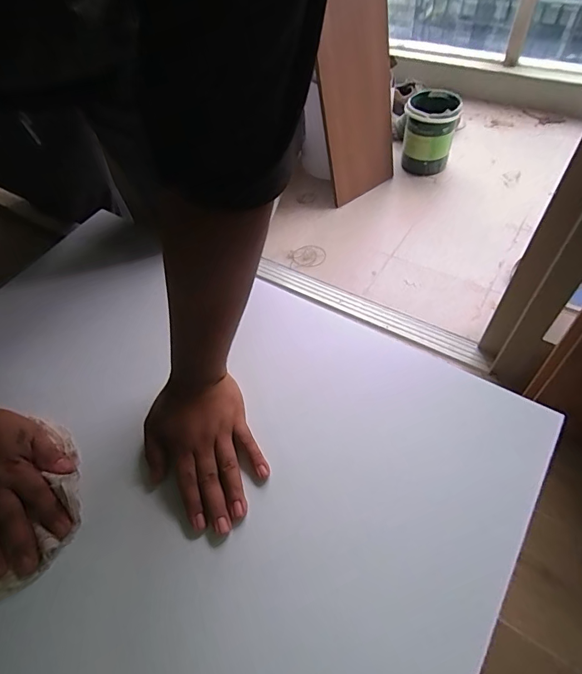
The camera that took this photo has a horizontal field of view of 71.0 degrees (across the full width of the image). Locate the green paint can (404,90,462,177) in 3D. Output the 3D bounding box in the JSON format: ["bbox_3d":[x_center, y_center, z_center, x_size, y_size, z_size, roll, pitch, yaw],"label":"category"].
[{"bbox_3d":[0.508,-0.746,1.517,0.189,0.247,0.211,13,56,14],"label":"green paint can"}]

